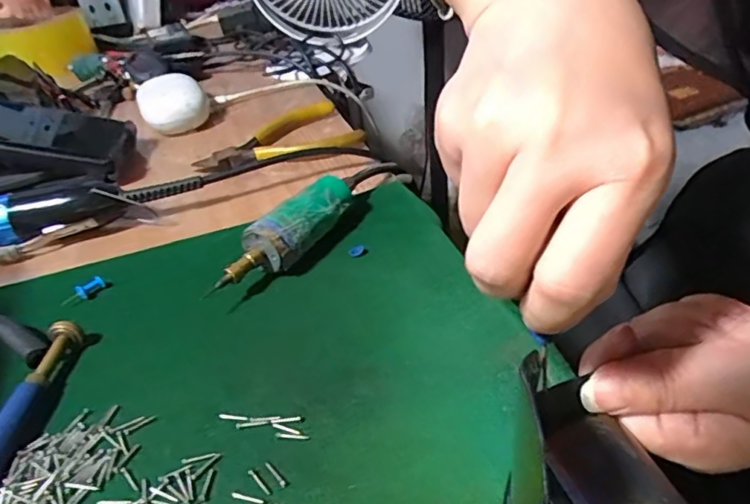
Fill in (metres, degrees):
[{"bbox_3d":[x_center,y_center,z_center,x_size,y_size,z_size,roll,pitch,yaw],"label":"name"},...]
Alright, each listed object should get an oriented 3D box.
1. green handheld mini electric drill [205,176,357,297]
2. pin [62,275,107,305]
[{"bbox_3d":[-0.045,-0.008,0.296,0.022,0.032,0.093,21,44,35],"label":"green handheld mini electric drill"},{"bbox_3d":[-0.152,0.021,0.296,0.007,0.008,0.023,20,42,32],"label":"pin"}]

